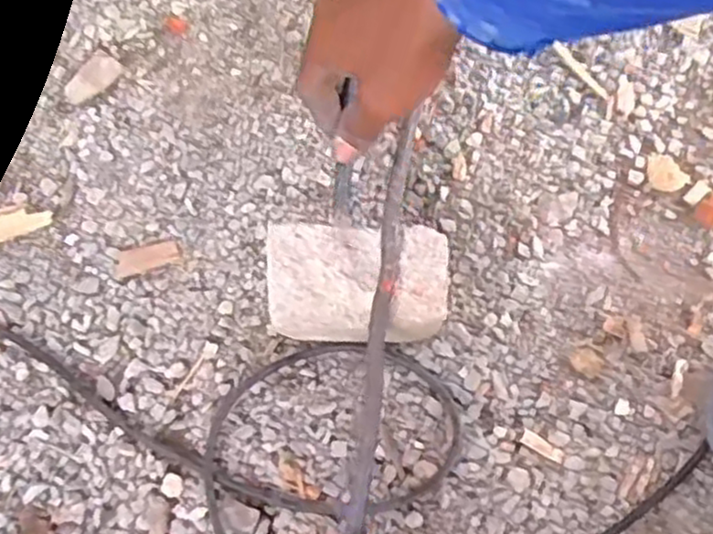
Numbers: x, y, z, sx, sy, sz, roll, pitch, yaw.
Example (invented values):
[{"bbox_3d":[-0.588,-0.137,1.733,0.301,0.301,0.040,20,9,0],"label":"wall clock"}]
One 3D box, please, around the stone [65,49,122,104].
[{"bbox_3d":[-0.198,-0.142,0.548,0.024,0.009,0.046,30,78,7],"label":"stone"}]

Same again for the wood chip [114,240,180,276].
[{"bbox_3d":[-0.148,-0.007,0.513,0.045,0.004,0.017,-16,76,-4],"label":"wood chip"}]

